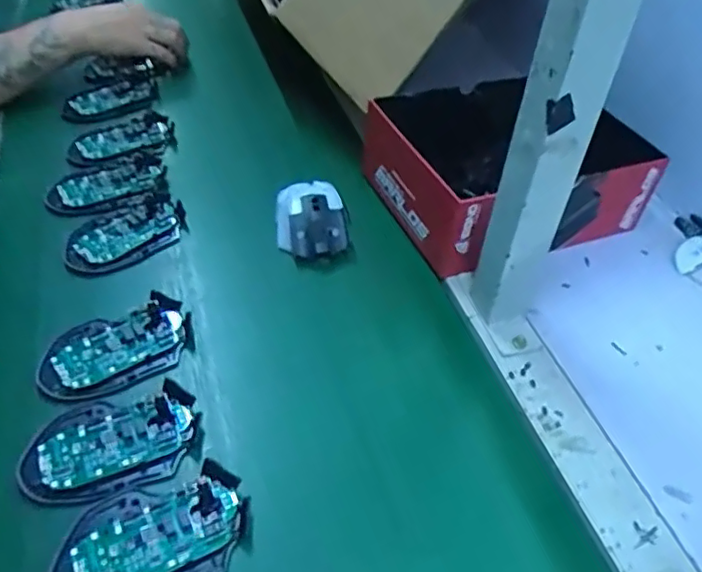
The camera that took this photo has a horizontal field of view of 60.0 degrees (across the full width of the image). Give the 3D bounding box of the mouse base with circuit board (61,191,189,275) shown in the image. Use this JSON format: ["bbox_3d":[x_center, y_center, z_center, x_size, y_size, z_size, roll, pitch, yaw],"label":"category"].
[{"bbox_3d":[-0.218,-0.052,0.590,0.117,0.016,0.074,-30,54,-31],"label":"mouse base with circuit board"}]

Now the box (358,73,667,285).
[{"bbox_3d":[0.150,-0.122,0.625,0.230,0.096,0.199,-16,48,-21],"label":"box"}]

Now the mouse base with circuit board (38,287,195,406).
[{"bbox_3d":[-0.186,0.049,0.485,0.117,0.020,0.073,-18,49,-23],"label":"mouse base with circuit board"}]

